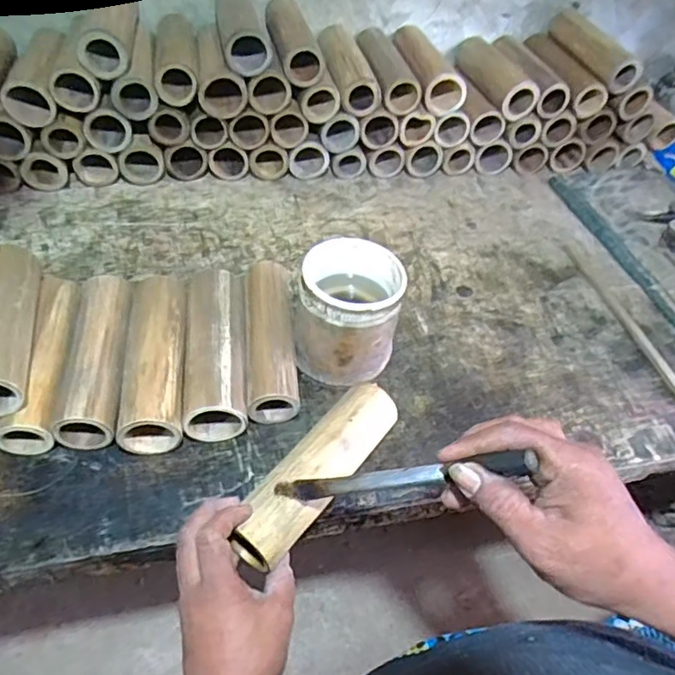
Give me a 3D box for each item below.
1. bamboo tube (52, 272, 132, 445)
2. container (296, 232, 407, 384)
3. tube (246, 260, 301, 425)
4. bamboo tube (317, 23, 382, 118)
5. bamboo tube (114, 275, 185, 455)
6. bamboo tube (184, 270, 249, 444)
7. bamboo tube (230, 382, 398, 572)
[{"bbox_3d":[-0.234,0.021,0.567,0.054,0.053,0.180,-4,50,-8],"label":"bamboo tube"},{"bbox_3d":[0.009,-0.019,0.572,0.098,0.124,0.091,2,49,-3],"label":"container"},{"bbox_3d":[-0.069,0.002,0.595,0.046,0.052,0.178,-3,50,-7],"label":"tube"},{"bbox_3d":[0.014,-0.369,0.786,0.059,0.052,0.141,-13,64,-15],"label":"bamboo tube"},{"bbox_3d":[-0.175,0.021,0.559,0.057,0.059,0.180,-4,50,-8],"label":"bamboo tube"},{"bbox_3d":[-0.120,0.013,0.570,0.058,0.056,0.175,-3,50,-8],"label":"bamboo tube"},{"bbox_3d":[-0.015,0.111,0.488,0.051,0.049,0.177,31,57,21],"label":"bamboo tube"}]

